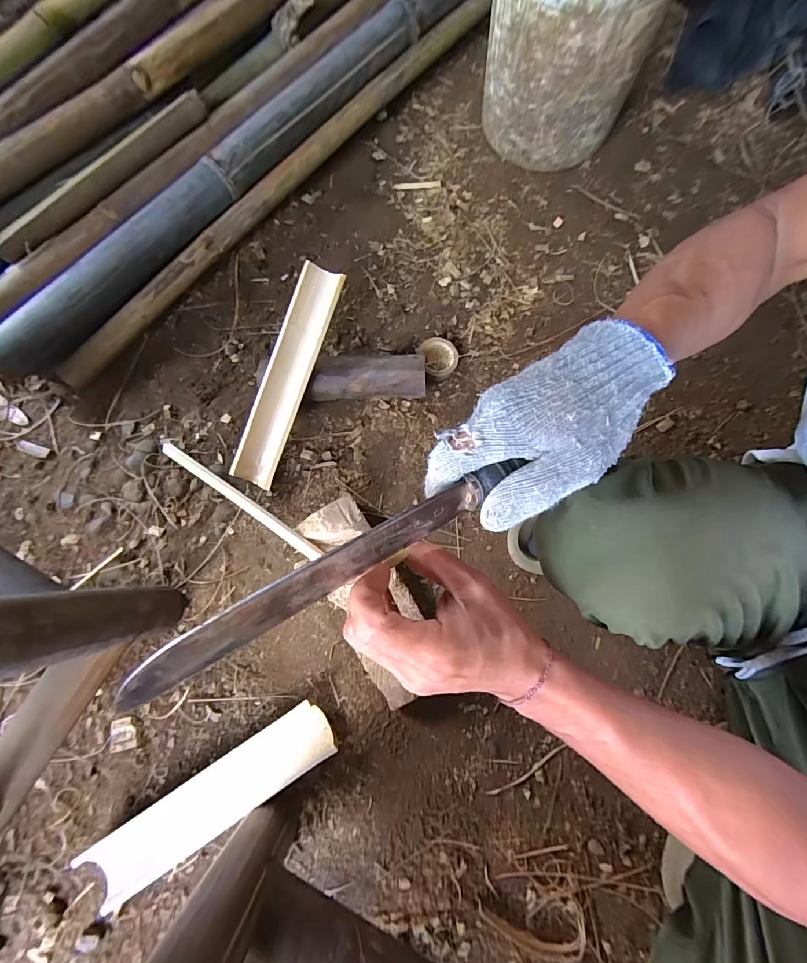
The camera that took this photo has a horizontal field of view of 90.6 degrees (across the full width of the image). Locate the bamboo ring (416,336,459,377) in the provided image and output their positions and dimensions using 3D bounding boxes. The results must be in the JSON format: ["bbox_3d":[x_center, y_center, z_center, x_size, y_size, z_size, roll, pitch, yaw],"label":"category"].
[{"bbox_3d":[0.062,-0.223,0.713,0.064,0.024,0.070,0,76,-2],"label":"bamboo ring"}]

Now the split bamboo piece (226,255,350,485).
[{"bbox_3d":[-0.182,-0.161,0.630,0.064,0.034,0.342,23,96,4],"label":"split bamboo piece"}]

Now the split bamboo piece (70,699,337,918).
[{"bbox_3d":[-0.252,0.421,0.530,0.342,0.044,0.078,-32,79,-9],"label":"split bamboo piece"}]

